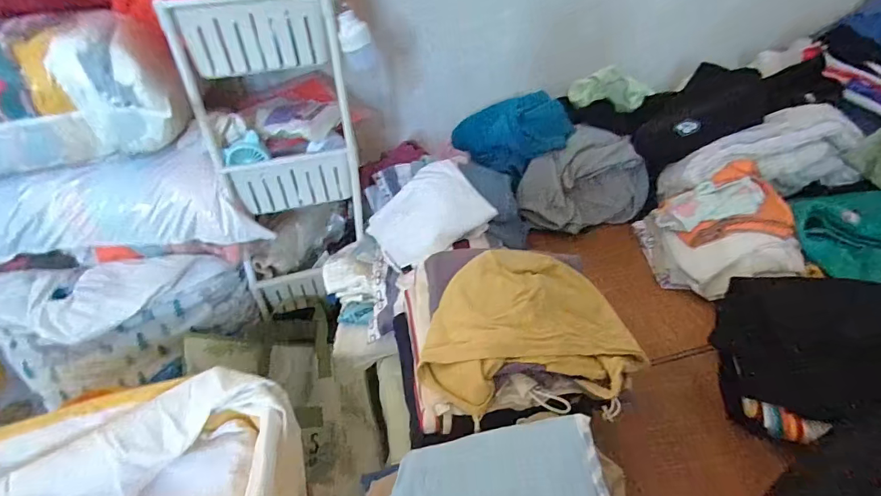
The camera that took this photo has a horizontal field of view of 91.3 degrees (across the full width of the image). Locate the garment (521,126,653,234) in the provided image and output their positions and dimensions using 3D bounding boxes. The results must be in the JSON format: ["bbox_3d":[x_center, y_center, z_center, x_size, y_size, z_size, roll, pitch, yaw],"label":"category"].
[{"bbox_3d":[0.339,-0.156,1.037,0.298,0.182,0.145,-18,38,-15],"label":"garment"}]

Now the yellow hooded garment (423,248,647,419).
[{"bbox_3d":[0.116,0.102,0.580,0.283,0.088,0.198,-8,37,-3],"label":"yellow hooded garment"}]

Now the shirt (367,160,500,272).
[{"bbox_3d":[-0.030,-0.066,0.884,0.227,0.040,0.195,-39,56,-2],"label":"shirt"}]

